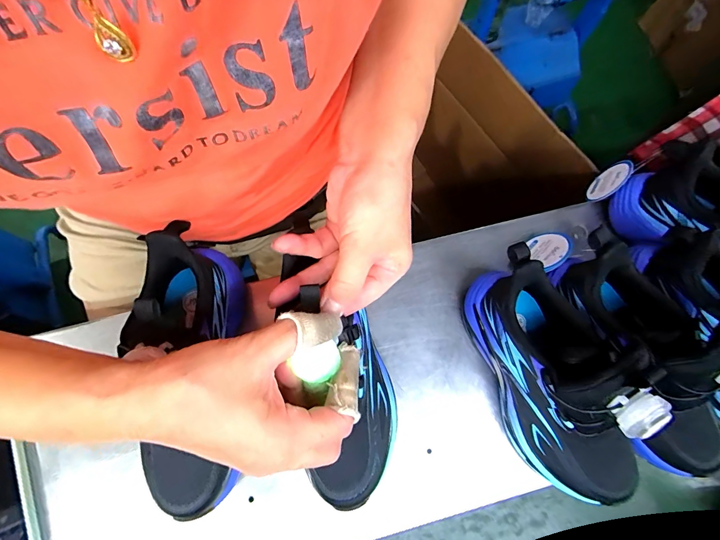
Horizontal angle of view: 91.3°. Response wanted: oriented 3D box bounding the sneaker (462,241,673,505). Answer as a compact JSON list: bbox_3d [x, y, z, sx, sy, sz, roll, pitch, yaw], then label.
[{"bbox_3d":[0.155,0.077,0.267,0.079,0.121,0.186,-18,73,-6],"label":"sneaker"}]

